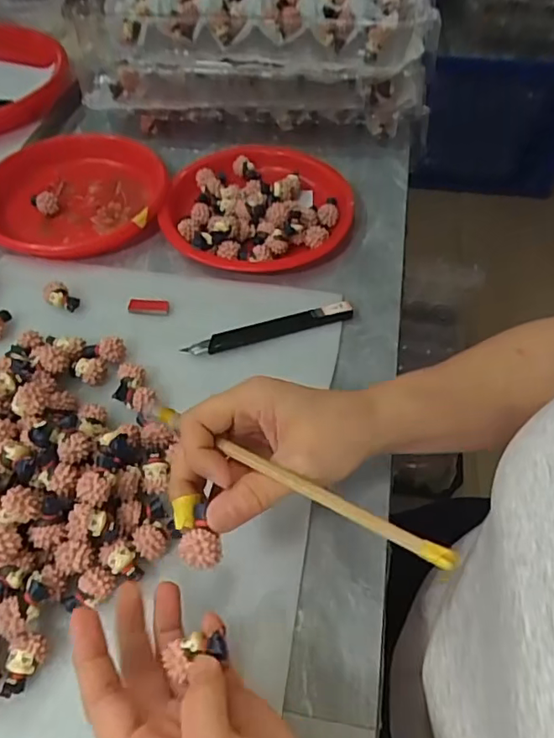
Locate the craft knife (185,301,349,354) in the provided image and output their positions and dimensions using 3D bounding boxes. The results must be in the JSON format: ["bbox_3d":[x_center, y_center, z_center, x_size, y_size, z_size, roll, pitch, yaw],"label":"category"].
[{"bbox_3d":[-0.005,-0.032,0.435,0.136,0.014,0.016,-15,54,-11],"label":"craft knife"}]

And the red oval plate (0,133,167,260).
[{"bbox_3d":[-0.197,-0.169,0.522,0.168,0.029,0.157,-4,53,-3],"label":"red oval plate"}]

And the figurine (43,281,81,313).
[{"bbox_3d":[-0.178,-0.060,0.446,0.027,0.019,0.018,18,55,14],"label":"figurine"}]

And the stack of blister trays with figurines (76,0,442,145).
[{"bbox_3d":[-0.016,-0.377,0.615,0.349,0.139,0.254,3,53,3],"label":"stack of blister trays with figurines"}]

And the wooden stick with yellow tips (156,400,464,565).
[{"bbox_3d":[0.002,0.050,0.257,0.168,0.006,0.008,22,55,29],"label":"wooden stick with yellow tips"}]

